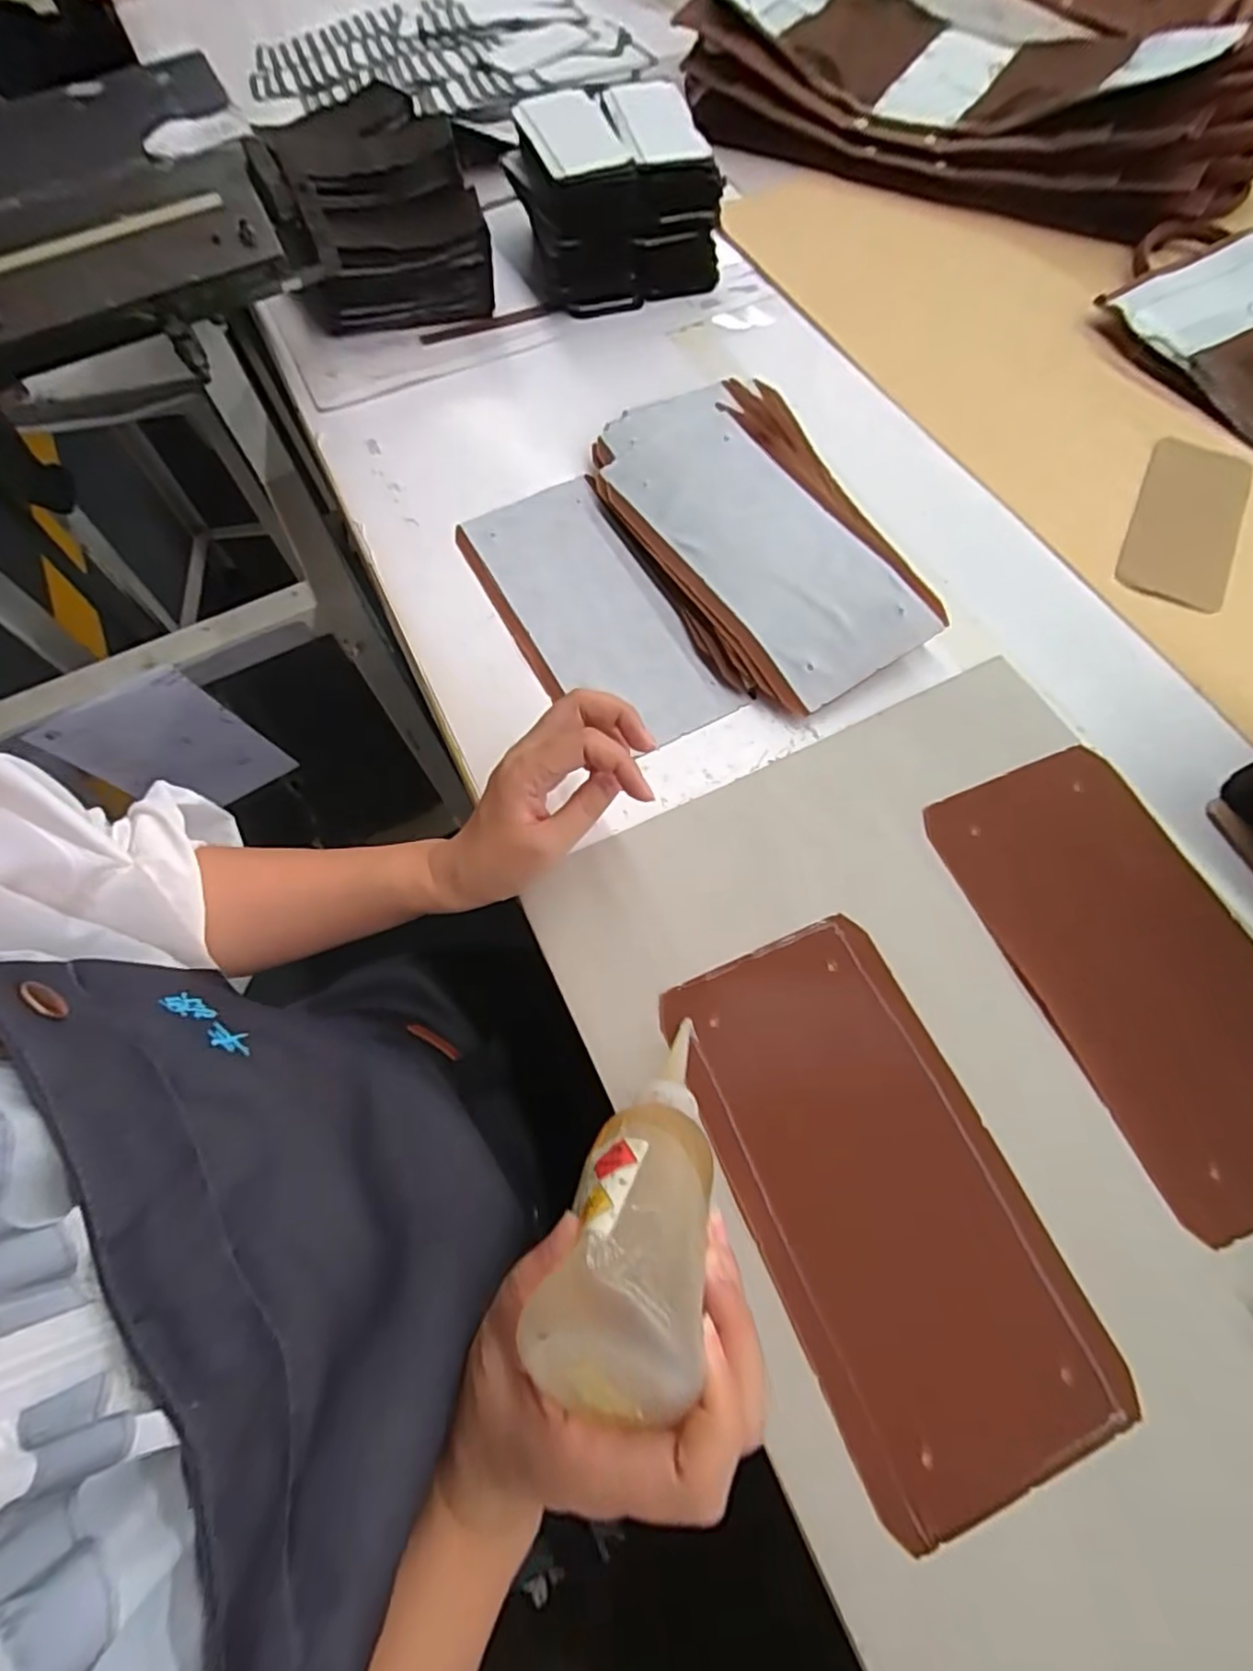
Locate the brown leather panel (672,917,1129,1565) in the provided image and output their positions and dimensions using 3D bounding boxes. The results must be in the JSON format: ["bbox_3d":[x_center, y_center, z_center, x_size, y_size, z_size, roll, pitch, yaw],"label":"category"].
[{"bbox_3d":[0.123,0.175,0.341,0.128,0.007,0.251,-23,67,-7],"label":"brown leather panel"}]

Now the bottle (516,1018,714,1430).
[{"bbox_3d":[0.010,0.137,0.274,0.051,0.047,0.143,13,29,8],"label":"bottle"}]

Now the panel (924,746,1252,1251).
[{"bbox_3d":[0.286,0.069,0.379,0.131,0.006,0.249,-21,68,-7],"label":"panel"}]

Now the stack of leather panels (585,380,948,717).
[{"bbox_3d":[0.097,-0.230,0.503,0.169,0.032,0.299,-25,68,-8],"label":"stack of leather panels"}]

